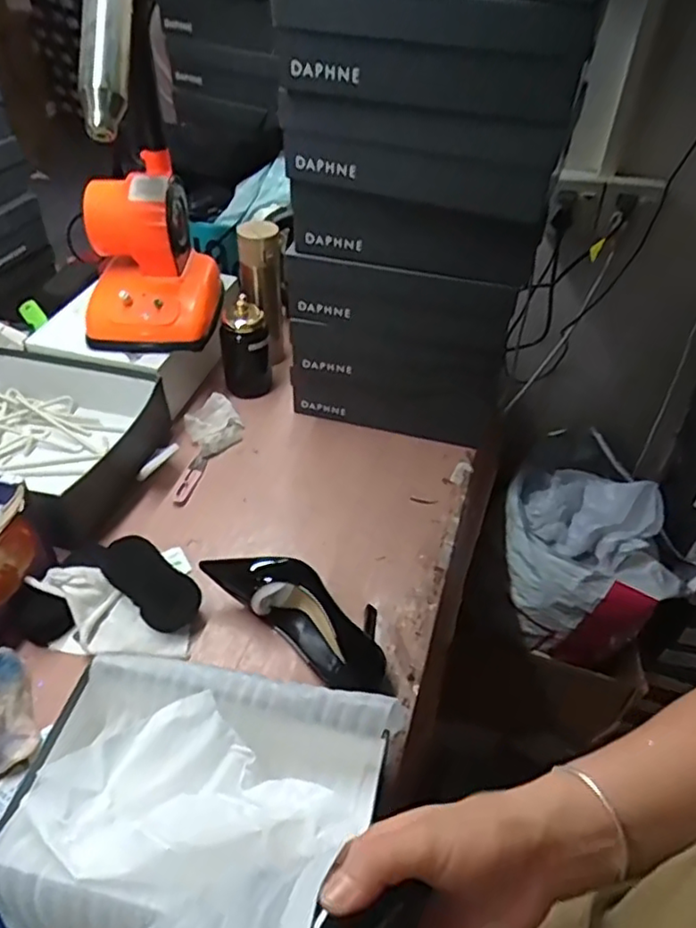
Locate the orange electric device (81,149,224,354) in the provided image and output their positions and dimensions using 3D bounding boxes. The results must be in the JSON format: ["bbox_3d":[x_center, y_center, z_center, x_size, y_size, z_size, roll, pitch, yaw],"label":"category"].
[{"bbox_3d":[-0.294,-0.302,0.953,0.185,0.202,0.176,-1,44,-4],"label":"orange electric device"}]

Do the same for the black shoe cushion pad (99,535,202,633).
[{"bbox_3d":[-0.235,0.139,0.770,0.133,0.017,0.065,40,79,9],"label":"black shoe cushion pad"}]

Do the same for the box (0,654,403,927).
[{"bbox_3d":[-0.127,0.302,0.569,0.291,0.112,0.212,9,44,6],"label":"box"}]

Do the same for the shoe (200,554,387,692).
[{"bbox_3d":[-0.048,0.164,0.754,0.242,0.067,0.112,29,49,24],"label":"shoe"}]

